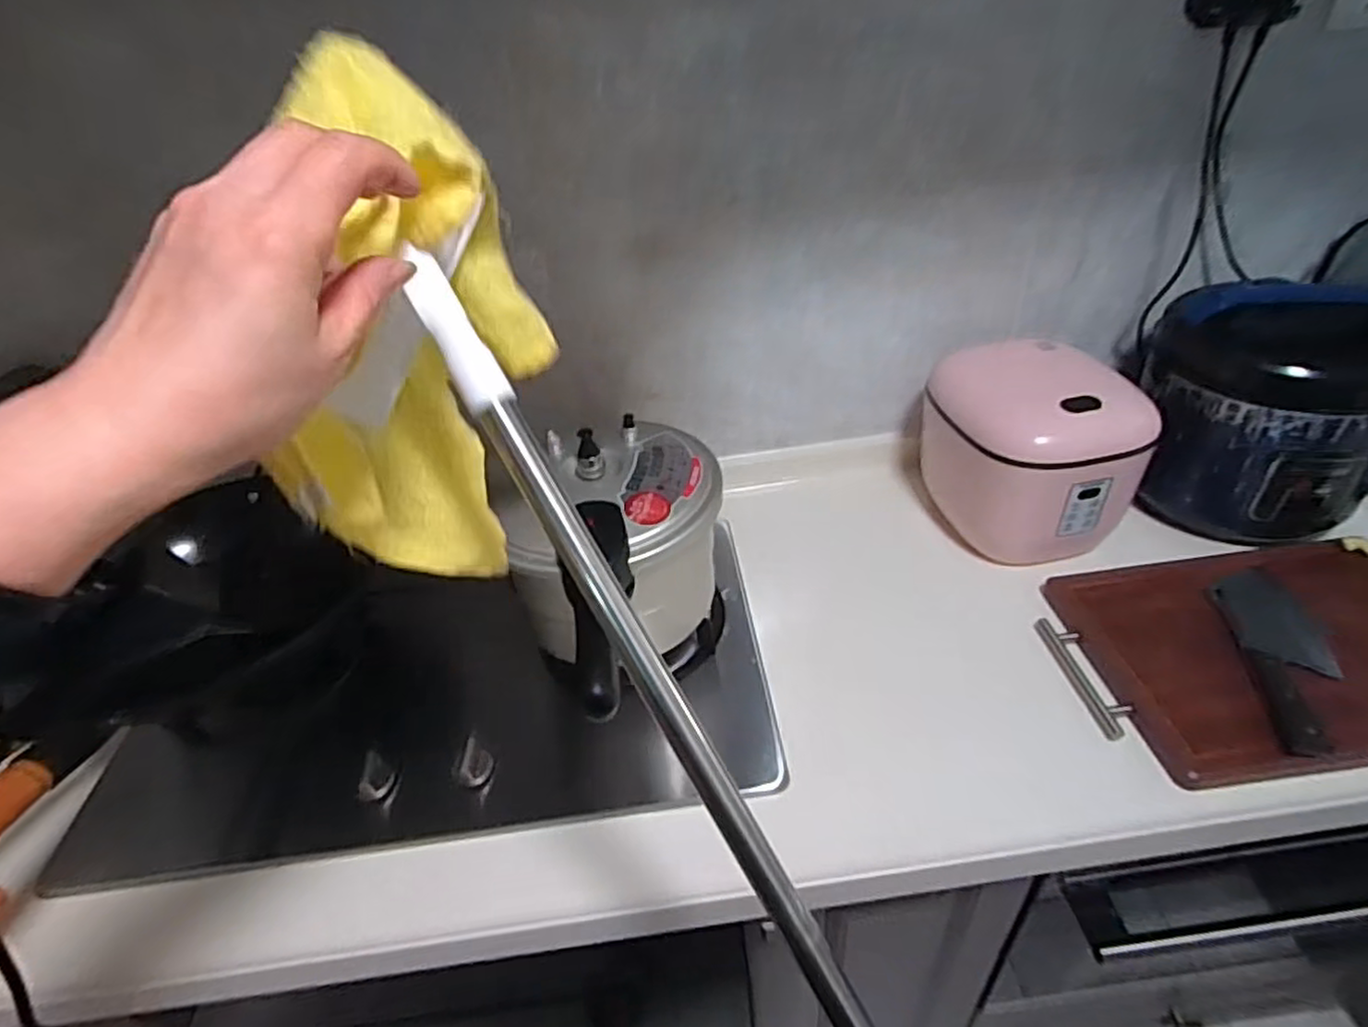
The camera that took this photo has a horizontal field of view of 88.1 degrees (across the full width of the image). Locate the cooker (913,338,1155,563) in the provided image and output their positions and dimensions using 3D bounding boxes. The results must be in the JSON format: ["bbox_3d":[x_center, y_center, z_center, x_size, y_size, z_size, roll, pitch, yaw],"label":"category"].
[{"bbox_3d":[0.413,-0.082,0.861,0.161,0.215,0.235,-16,39,-11],"label":"cooker"}]

